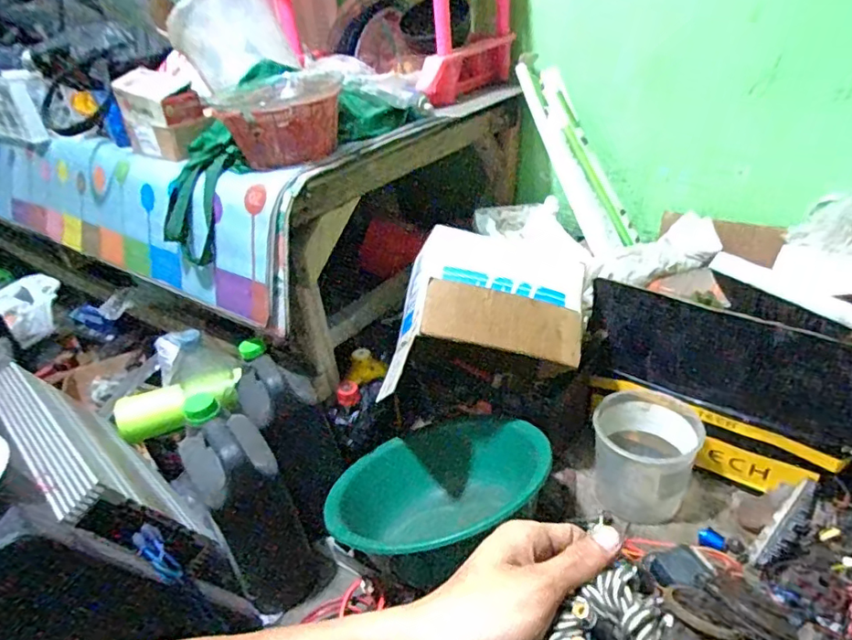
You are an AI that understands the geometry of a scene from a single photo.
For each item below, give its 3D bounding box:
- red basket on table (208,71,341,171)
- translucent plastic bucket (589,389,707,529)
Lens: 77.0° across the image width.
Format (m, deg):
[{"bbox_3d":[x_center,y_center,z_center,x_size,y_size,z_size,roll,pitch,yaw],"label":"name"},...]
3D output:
[{"bbox_3d":[-0.224,-0.308,0.844,0.184,0.103,0.150,-12,33,-9],"label":"red basket on table"},{"bbox_3d":[0.384,0.239,0.955,0.157,0.161,0.167,-5,33,3],"label":"translucent plastic bucket"}]

